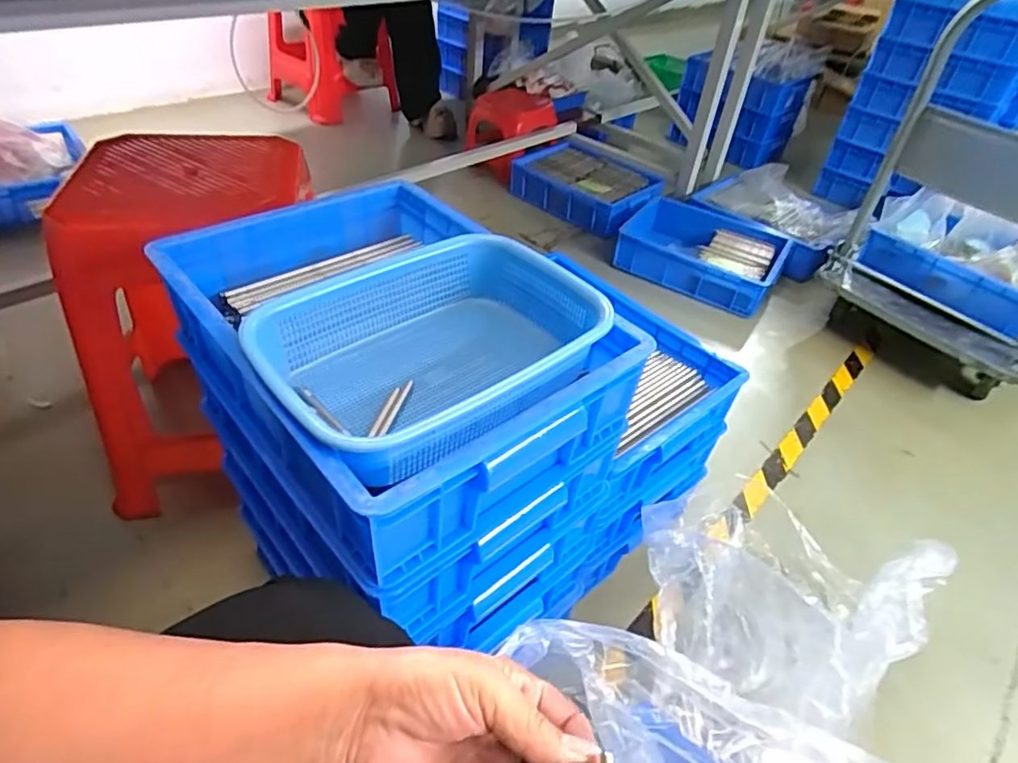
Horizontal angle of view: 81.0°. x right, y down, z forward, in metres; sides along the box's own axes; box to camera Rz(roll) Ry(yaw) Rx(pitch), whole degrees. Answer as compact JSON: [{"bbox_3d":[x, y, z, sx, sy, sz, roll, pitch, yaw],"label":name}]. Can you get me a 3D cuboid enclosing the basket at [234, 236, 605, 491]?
[{"bbox_3d":[-0.070,-0.027,0.530,0.282,0.082,0.208,-29,53,-34],"label":"basket"}]

